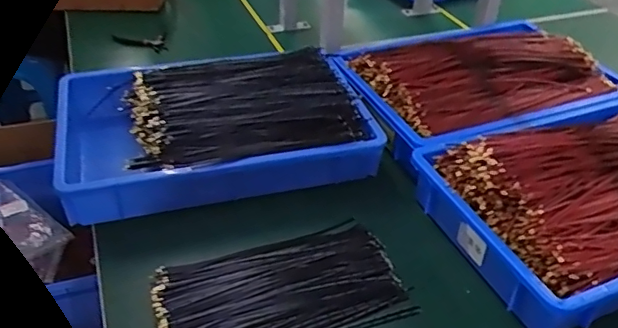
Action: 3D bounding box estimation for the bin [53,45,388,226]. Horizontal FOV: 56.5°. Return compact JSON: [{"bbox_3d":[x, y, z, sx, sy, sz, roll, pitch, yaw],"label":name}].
[{"bbox_3d":[-0.125,-0.054,0.808,0.402,0.112,0.242,-14,41,-22],"label":"bin"}]

